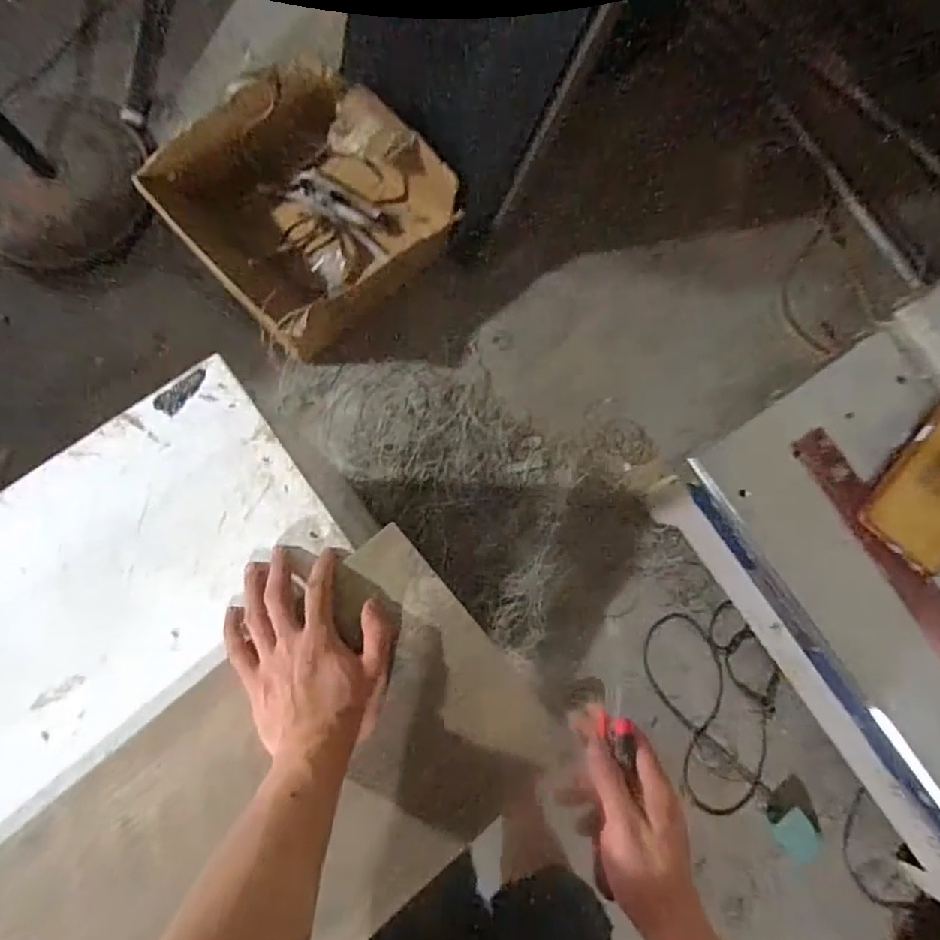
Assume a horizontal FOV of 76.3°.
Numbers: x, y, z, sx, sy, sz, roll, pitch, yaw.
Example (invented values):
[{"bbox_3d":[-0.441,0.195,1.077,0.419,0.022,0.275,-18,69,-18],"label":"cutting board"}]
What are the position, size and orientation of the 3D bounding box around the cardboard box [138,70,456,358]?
[{"bbox_3d":[-0.341,-0.568,1.296,0.516,0.200,0.493,-43,86,-9],"label":"cardboard box"}]

